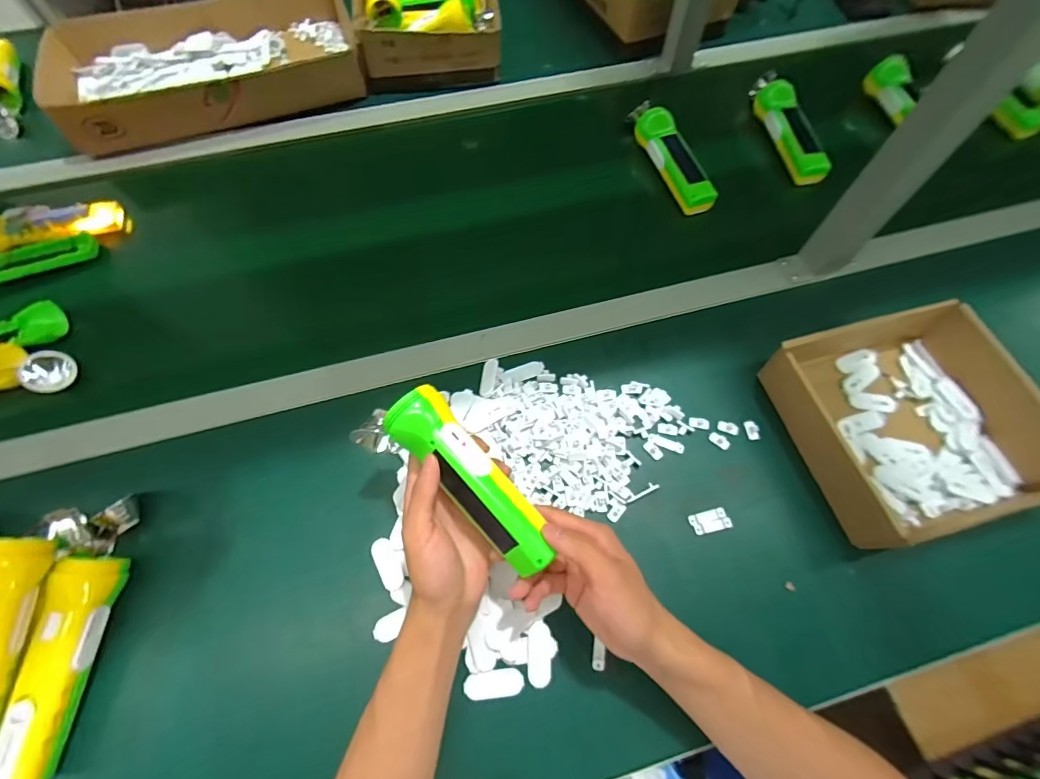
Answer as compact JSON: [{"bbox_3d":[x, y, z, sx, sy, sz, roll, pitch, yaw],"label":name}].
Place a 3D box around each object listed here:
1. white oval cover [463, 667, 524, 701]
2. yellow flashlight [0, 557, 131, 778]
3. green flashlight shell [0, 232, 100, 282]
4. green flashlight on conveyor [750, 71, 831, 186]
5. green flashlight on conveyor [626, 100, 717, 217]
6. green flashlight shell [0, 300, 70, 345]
[{"bbox_3d":[-0.022,0.254,0.387,0.050,0.004,0.022,-7,65,-3],"label":"white oval cover"},{"bbox_3d":[-0.375,0.226,0.372,0.042,0.045,0.164,3,70,0],"label":"yellow flashlight"},{"bbox_3d":[-0.623,-0.157,0.565,0.159,0.029,0.051,-22,67,-10],"label":"green flashlight shell"},{"bbox_3d":[0.380,-0.382,0.646,0.042,0.035,0.200,-8,65,-4],"label":"green flashlight on conveyor"},{"bbox_3d":[0.208,-0.328,0.623,0.042,0.031,0.194,-18,66,-9],"label":"green flashlight on conveyor"},{"bbox_3d":[-0.616,-0.052,0.517,0.167,0.022,0.053,-24,67,-11],"label":"green flashlight shell"}]

